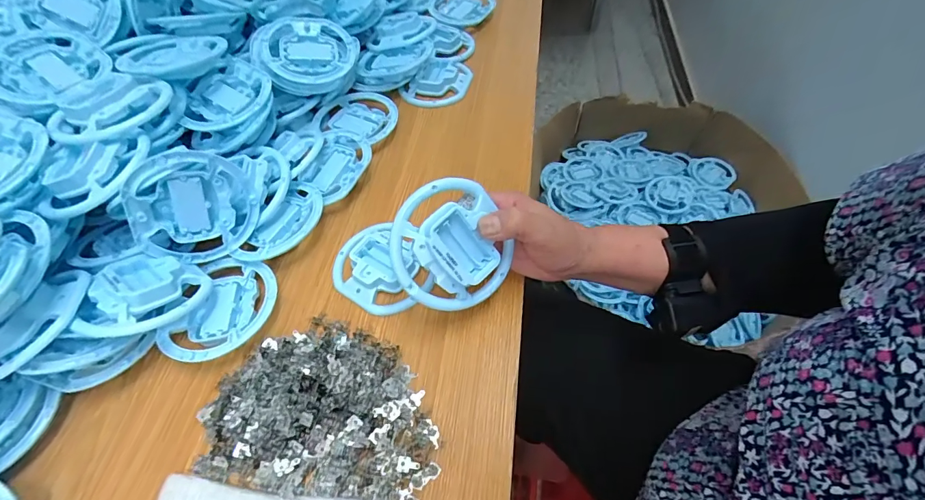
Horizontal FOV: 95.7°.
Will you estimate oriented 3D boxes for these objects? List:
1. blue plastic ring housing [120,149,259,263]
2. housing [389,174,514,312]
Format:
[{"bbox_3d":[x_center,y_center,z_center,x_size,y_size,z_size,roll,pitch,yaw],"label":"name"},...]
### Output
[{"bbox_3d":[-0.243,-0.042,0.382,0.100,0.099,0.031,-11,37,-41],"label":"blue plastic ring housing"},{"bbox_3d":[-0.008,-0.001,0.328,0.093,0.100,0.020,-26,16,-15],"label":"housing"}]

